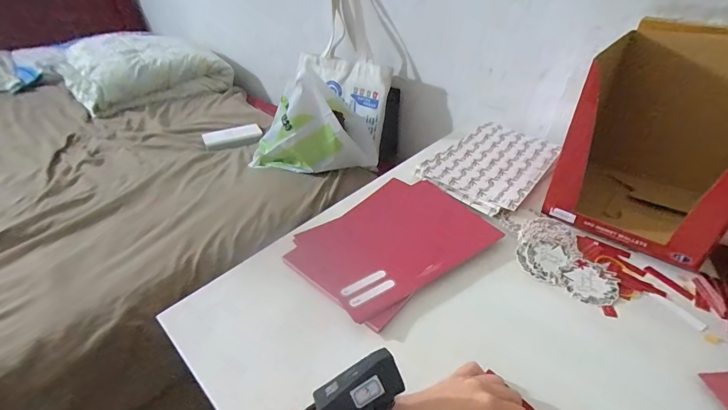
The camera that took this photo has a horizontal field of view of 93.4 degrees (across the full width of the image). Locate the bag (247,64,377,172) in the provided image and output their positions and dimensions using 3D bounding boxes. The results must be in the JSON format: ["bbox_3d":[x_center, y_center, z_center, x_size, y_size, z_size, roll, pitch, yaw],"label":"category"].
[{"bbox_3d":[-0.130,-0.204,0.861,0.328,0.237,0.146,3,37,2],"label":"bag"}]

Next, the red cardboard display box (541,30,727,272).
[{"bbox_3d":[0.435,-0.097,0.502,0.201,0.220,0.256,28,44,31],"label":"red cardboard display box"}]

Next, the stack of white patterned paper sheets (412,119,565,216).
[{"bbox_3d":[0.251,-0.083,0.658,0.273,0.013,0.183,-33,48,-31],"label":"stack of white patterned paper sheets"}]

